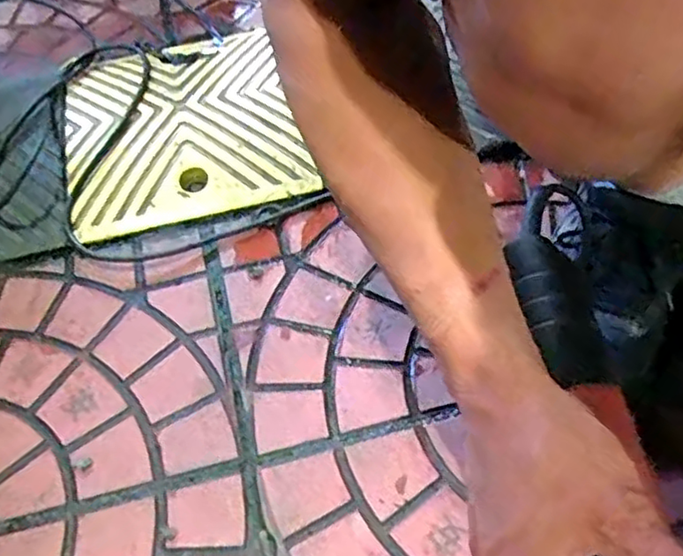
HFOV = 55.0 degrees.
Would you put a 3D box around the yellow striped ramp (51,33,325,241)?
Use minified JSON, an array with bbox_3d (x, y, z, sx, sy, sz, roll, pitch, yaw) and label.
[{"bbox_3d":[-0.177,-0.175,0.707,0.235,0.029,0.283,-14,54,-8],"label":"yellow striped ramp"}]

